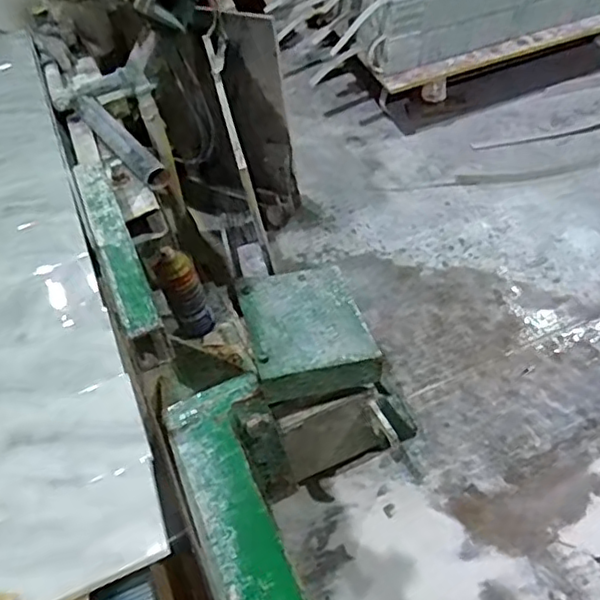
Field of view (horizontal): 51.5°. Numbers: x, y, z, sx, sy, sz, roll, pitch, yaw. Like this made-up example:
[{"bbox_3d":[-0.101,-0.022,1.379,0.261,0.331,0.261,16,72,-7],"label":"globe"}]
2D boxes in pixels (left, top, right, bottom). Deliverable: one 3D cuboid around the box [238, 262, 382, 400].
[{"bbox_3d":[0.009,0.046,1.126,0.206,0.075,0.256,-17,47,-5],"label":"box"}]

